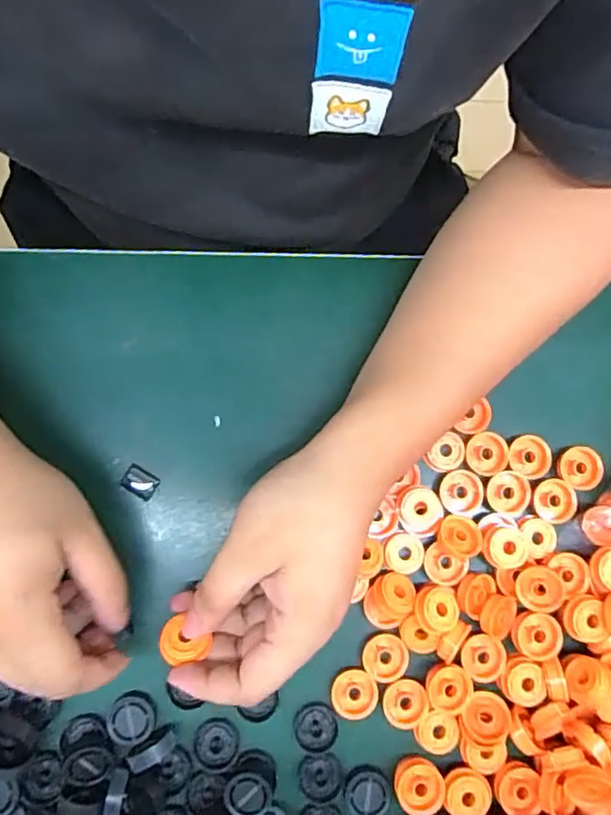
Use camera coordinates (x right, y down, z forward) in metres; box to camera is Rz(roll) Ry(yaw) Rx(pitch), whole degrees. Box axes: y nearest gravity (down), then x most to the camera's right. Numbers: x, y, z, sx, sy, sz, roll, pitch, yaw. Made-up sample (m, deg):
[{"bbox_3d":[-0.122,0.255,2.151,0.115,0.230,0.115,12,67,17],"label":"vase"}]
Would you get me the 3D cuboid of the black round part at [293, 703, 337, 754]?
[{"bbox_3d":[0.005,0.180,0.332,0.024,0.009,0.023,0,84,-4],"label":"black round part"}]

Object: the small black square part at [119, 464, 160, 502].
[{"bbox_3d":[-0.097,0.044,0.347,0.019,0.004,0.016,33,83,-1],"label":"small black square part"}]

